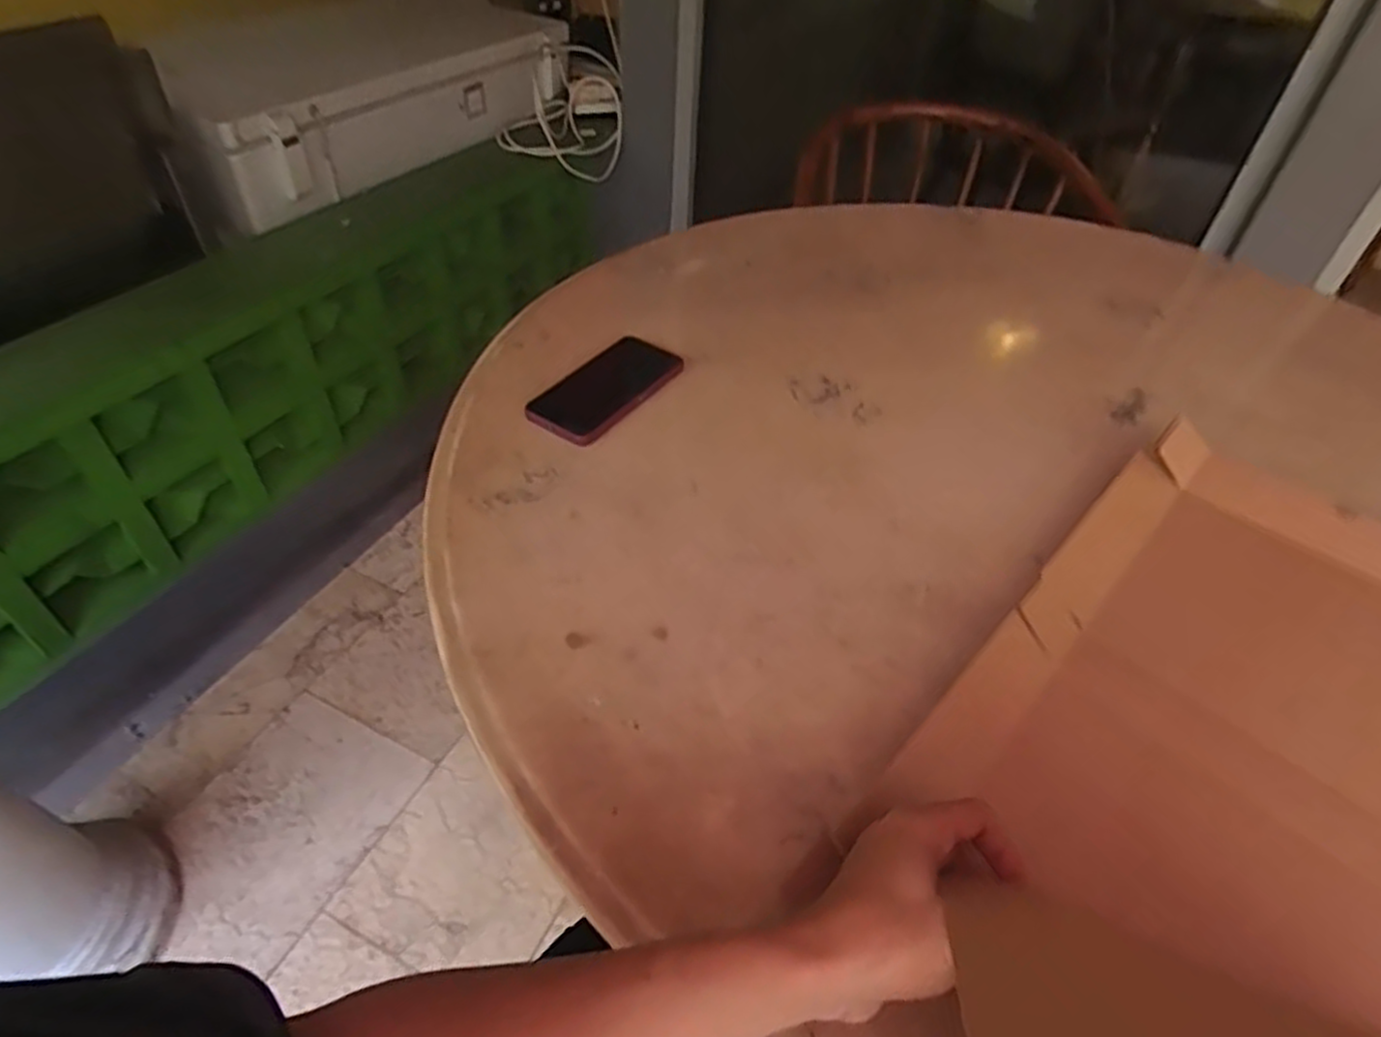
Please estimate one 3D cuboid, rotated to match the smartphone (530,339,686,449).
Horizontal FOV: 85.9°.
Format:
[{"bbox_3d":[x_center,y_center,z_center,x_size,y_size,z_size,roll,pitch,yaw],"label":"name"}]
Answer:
[{"bbox_3d":[-0.082,-0.130,0.728,0.079,0.009,0.164,30,50,21],"label":"smartphone"}]

